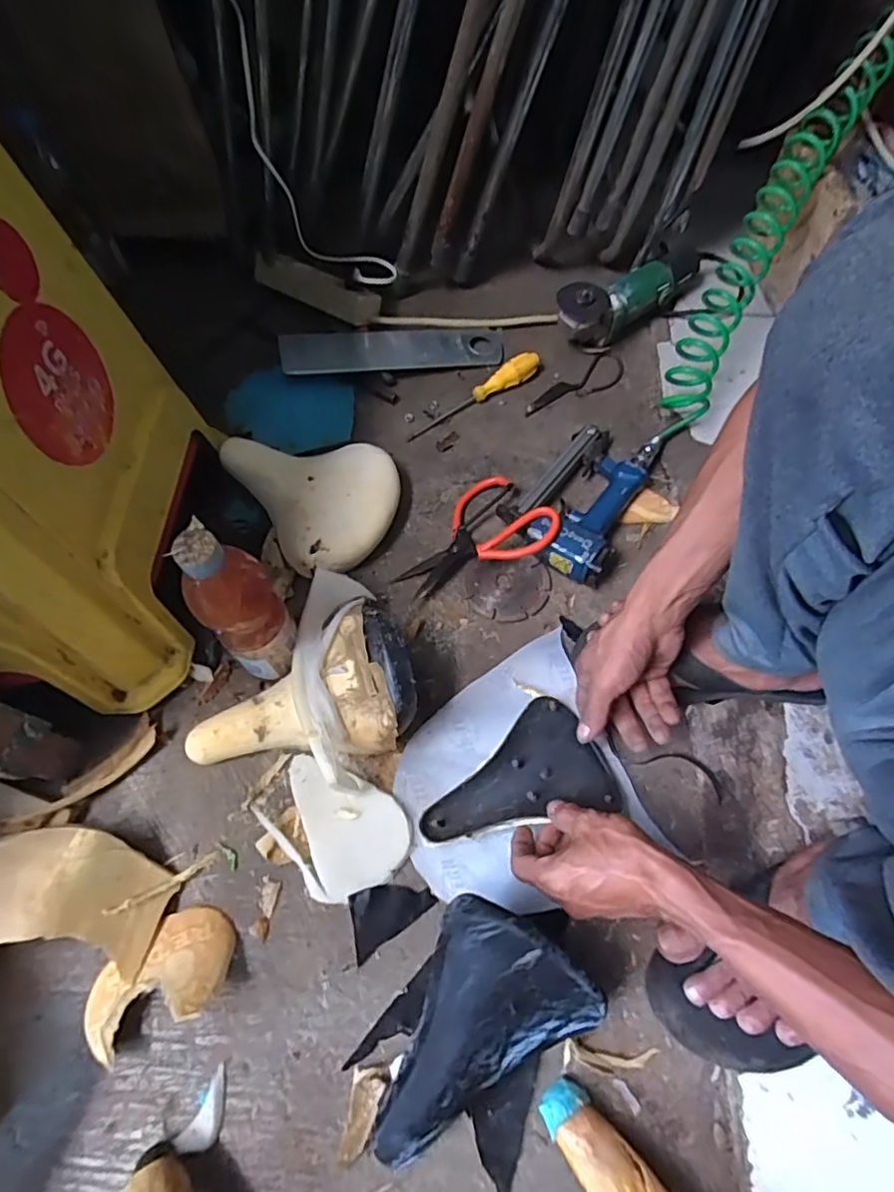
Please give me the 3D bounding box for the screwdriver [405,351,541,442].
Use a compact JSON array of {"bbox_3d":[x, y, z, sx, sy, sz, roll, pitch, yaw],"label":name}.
[{"bbox_3d":[0.040,-0.268,0.787,0.211,0.027,0.032,-38,68,-18],"label":"screwdriver"}]

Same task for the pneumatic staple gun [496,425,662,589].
[{"bbox_3d":[0.156,-0.125,0.707,0.137,0.047,0.221,22,64,12],"label":"pneumatic staple gun"}]

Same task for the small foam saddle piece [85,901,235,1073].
[{"bbox_3d":[-0.238,0.310,0.479,0.122,0.049,0.079,-25,64,-13],"label":"small foam saddle piece"}]

